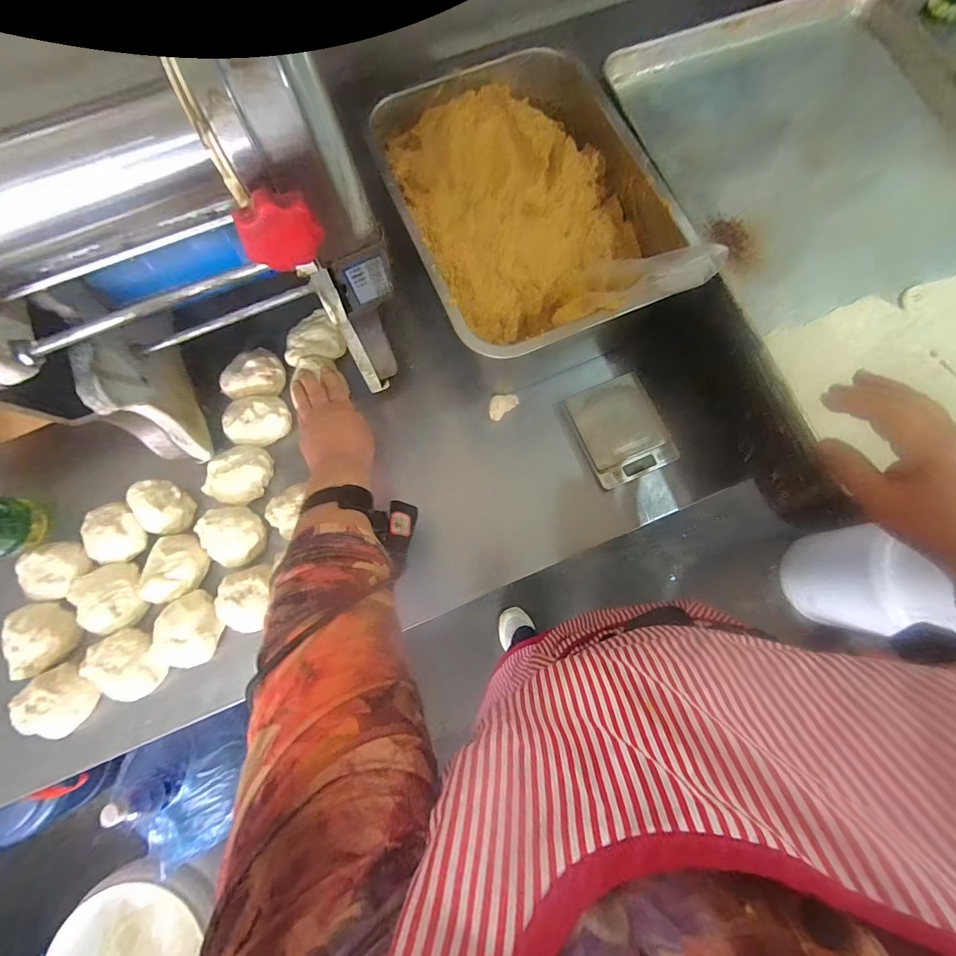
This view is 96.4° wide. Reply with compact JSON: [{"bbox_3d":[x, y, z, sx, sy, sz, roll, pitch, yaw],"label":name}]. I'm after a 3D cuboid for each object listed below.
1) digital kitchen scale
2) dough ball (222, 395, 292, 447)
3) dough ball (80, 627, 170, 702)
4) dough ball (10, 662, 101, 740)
[{"bbox_3d":[0.177,-0.060,0.529,0.099,0.020,0.123,-23,78,-5],"label":"digital kitchen scale"},{"bbox_3d":[-0.268,-0.072,0.521,0.074,0.039,0.061,-30,78,-7],"label":"dough ball"},{"bbox_3d":[-0.379,0.202,0.468,0.076,0.040,0.067,43,80,9],"label":"dough ball"},{"bbox_3d":[-0.443,0.234,0.454,0.059,0.043,0.070,40,80,9],"label":"dough ball"}]

